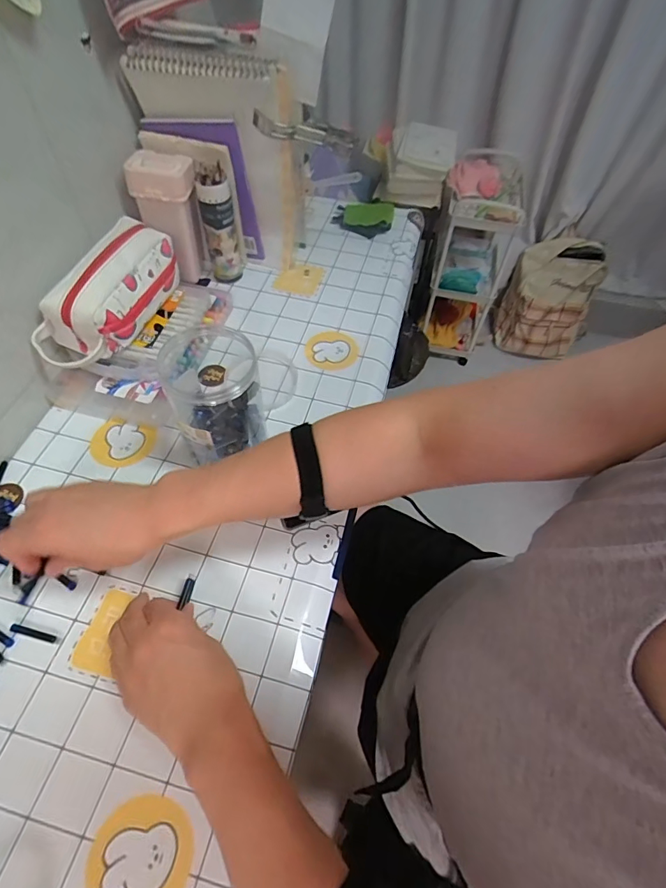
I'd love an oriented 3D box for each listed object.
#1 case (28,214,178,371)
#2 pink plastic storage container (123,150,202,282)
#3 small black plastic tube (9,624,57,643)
[{"bbox_3d":[-0.281,-0.188,0.575,0.092,0.094,0.212,22,57,11],"label":"case"},{"bbox_3d":[-0.239,-0.336,0.683,0.081,0.170,0.070,6,56,0],"label":"pink plastic storage container"},{"bbox_3d":[-0.291,0.183,0.438,0.046,0.004,0.007,12,56,5],"label":"small black plastic tube"}]

